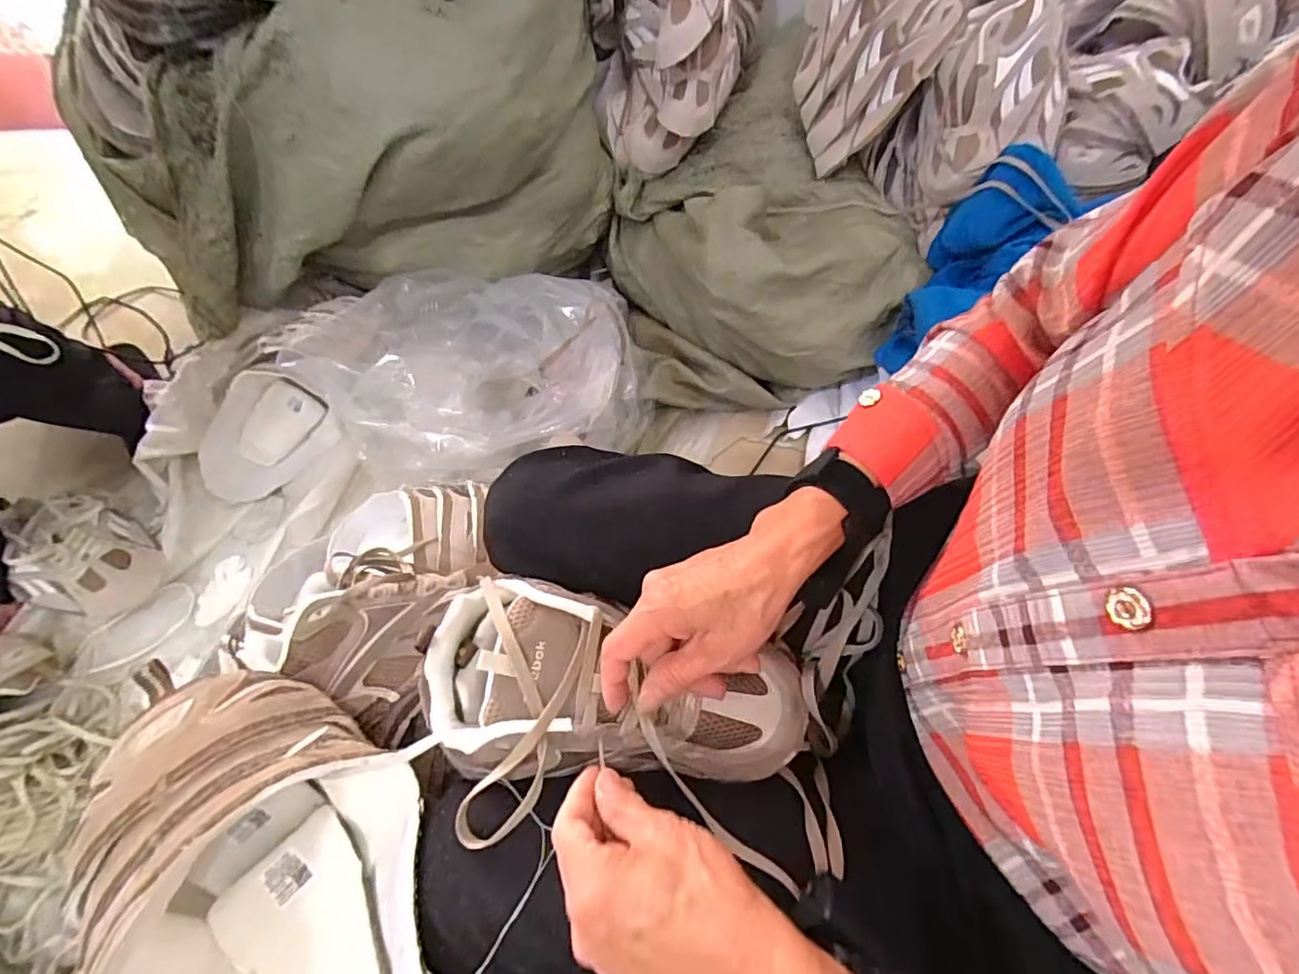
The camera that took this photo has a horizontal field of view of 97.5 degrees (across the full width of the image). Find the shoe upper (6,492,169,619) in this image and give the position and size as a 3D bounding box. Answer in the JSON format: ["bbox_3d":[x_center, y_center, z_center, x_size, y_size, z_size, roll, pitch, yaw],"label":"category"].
[{"bbox_3d":[-0.796,0.092,0.796,0.197,0.076,0.152,11,65,7],"label":"shoe upper"}]

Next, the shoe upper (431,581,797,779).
[{"bbox_3d":[-0.018,0.128,0.354,0.235,0.064,0.108,14,65,-5],"label":"shoe upper"}]

